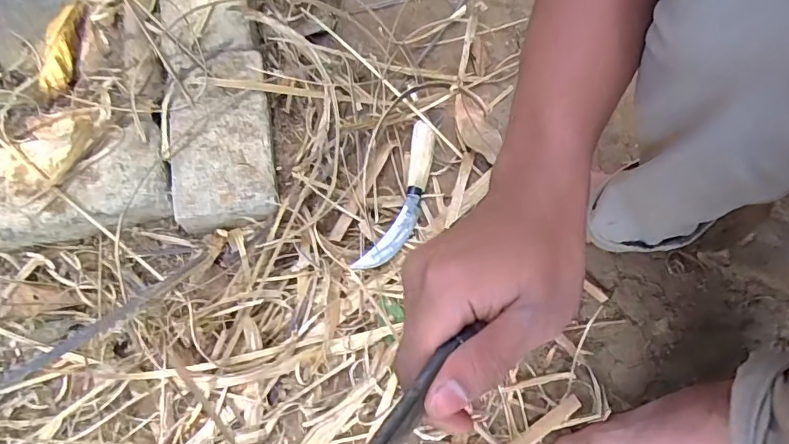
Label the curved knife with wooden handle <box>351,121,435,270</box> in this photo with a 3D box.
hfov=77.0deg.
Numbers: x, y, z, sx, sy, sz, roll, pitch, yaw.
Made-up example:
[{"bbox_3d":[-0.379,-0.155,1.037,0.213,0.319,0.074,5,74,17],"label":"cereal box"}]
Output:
[{"bbox_3d":[0.011,-0.029,0.564,0.042,0.022,0.193,21,74,4],"label":"curved knife with wooden handle"}]

